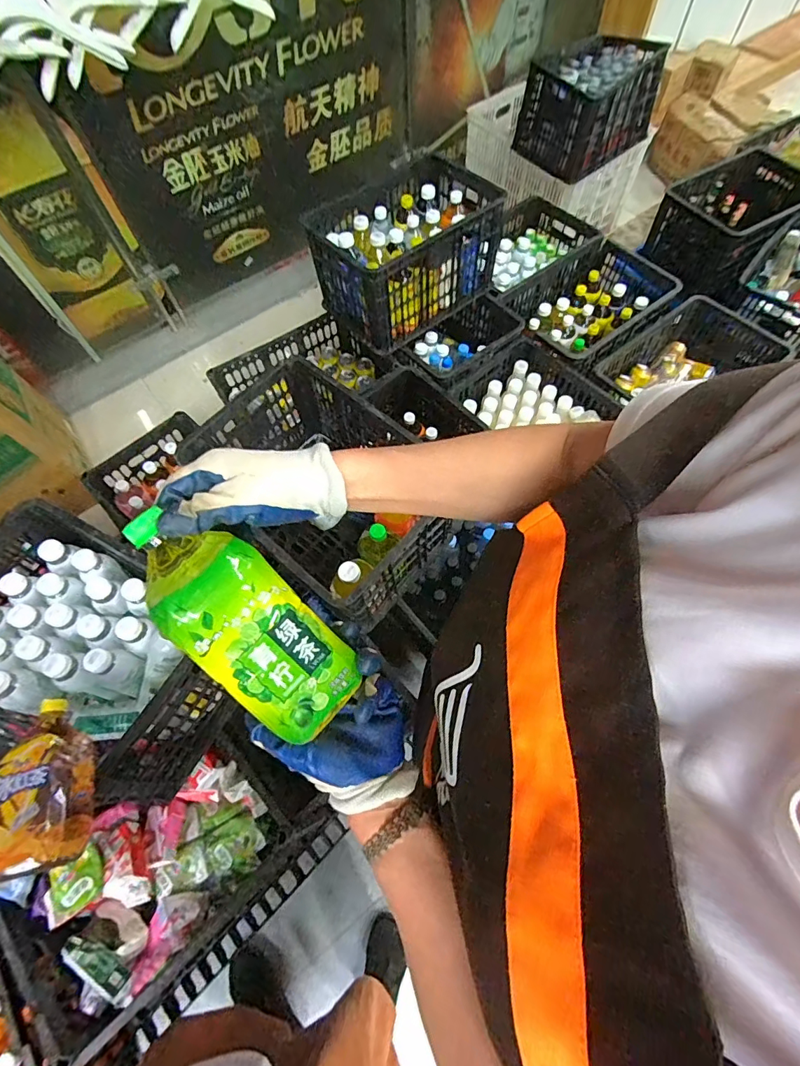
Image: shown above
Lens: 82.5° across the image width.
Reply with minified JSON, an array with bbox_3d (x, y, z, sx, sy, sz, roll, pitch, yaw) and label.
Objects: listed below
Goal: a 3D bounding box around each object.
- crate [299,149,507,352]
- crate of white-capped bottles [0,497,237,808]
[{"bbox_3d":[0.019,-0.808,1.321,0.341,0.250,0.490,41,73,20],"label":"crate"},{"bbox_3d":[-0.565,0.214,0.850,0.468,0.237,0.343,26,69,15],"label":"crate of white-capped bottles"}]

